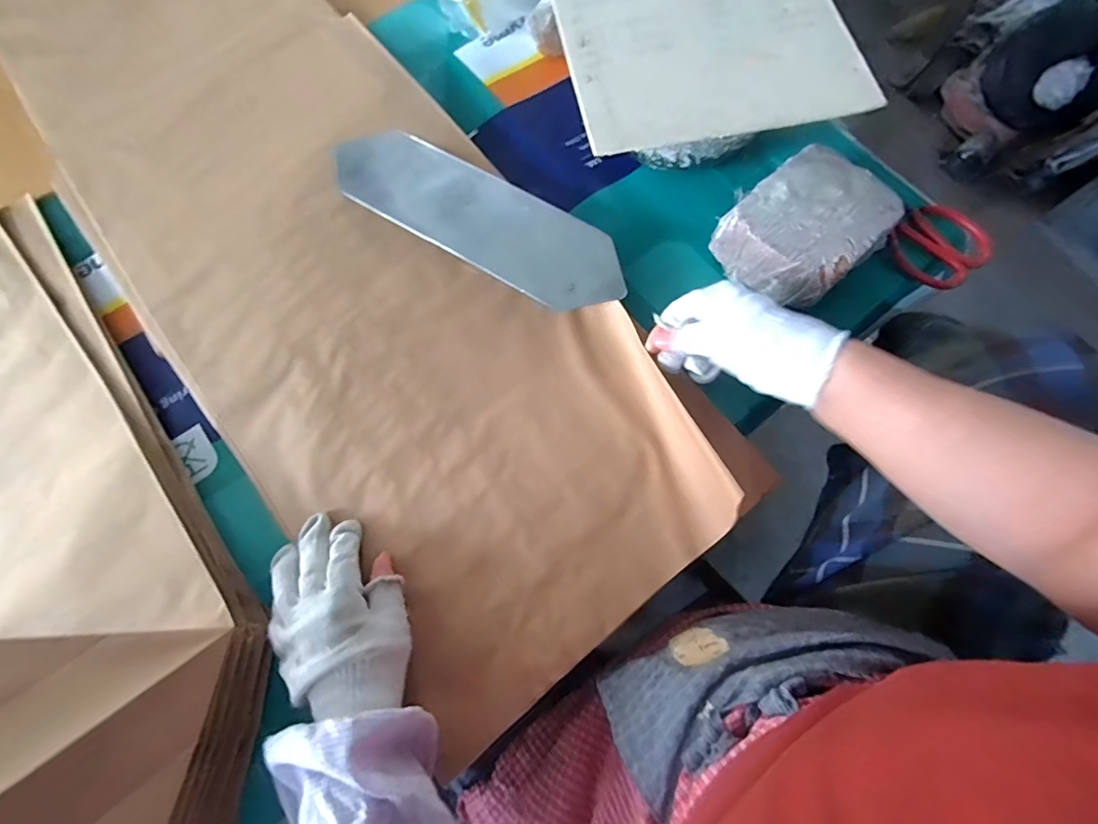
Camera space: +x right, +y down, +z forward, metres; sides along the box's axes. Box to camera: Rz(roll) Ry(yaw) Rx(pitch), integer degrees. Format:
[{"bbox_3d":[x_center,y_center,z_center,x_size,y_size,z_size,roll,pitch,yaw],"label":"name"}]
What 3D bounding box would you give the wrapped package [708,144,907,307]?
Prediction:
[{"bbox_3d":[0.251,-0.179,0.469,0.155,0.056,0.118,-38,76,-11],"label":"wrapped package"}]

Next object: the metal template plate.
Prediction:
[{"bbox_3d":[-0.074,-0.196,0.478,0.322,0.009,0.096,31,74,10],"label":"metal template plate"}]

